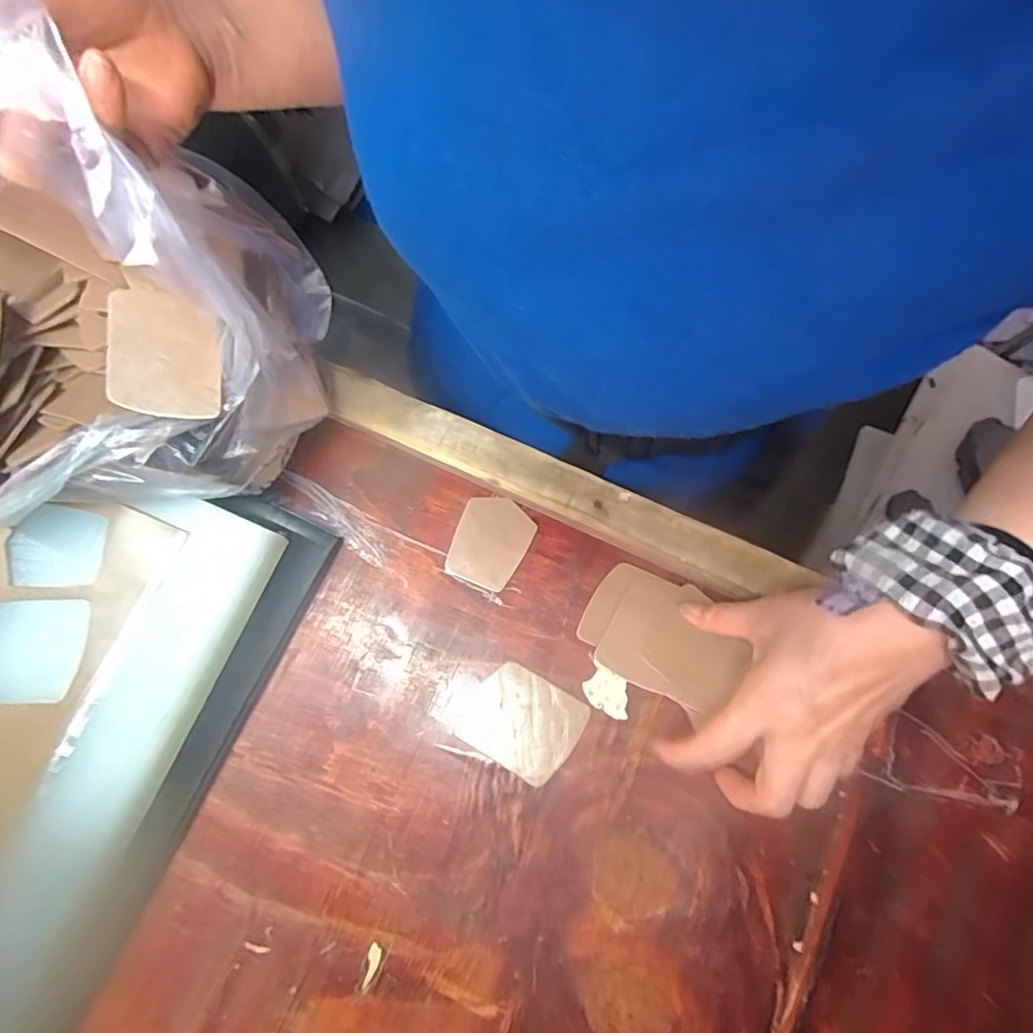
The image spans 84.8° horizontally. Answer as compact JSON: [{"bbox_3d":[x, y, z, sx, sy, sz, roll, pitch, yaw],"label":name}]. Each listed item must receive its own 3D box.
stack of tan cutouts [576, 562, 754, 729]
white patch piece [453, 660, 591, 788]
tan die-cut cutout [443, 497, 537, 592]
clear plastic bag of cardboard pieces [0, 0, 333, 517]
[{"bbox_3d":[0.089,0.073,0.350,0.091,0.024,0.068,30,80,7],"label":"stack of tan cutouts"},{"bbox_3d":[0.003,0.127,0.353,0.068,0.004,0.057,30,80,7],"label":"white patch piece"},{"bbox_3d":[-0.017,0.017,0.378,0.048,0.004,0.058,21,79,5],"label":"tan die-cut cutout"},{"bbox_3d":[-0.233,-0.105,0.267,0.209,0.195,0.168,-11,78,-1],"label":"clear plastic bag of cardboard pieces"}]

